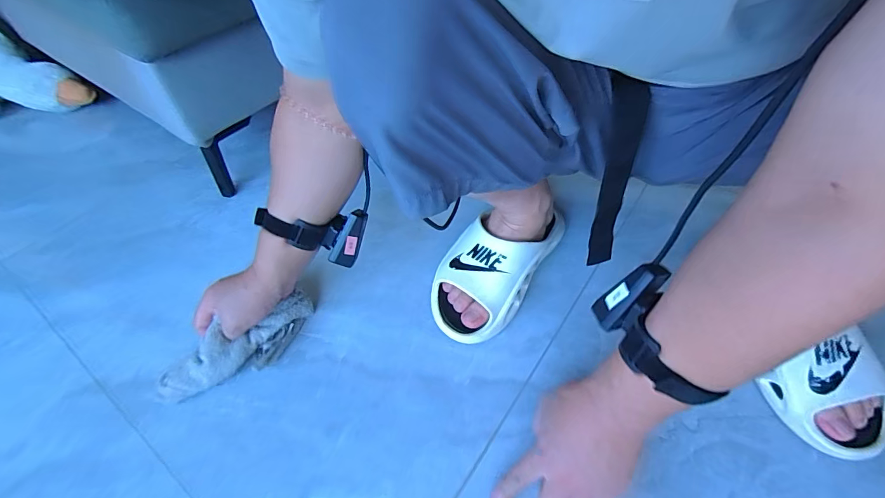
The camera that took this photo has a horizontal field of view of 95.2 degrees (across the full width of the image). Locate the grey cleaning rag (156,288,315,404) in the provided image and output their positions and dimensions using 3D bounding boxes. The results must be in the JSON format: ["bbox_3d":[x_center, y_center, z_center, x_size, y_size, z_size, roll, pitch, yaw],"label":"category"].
[{"bbox_3d":[-0.257,0.127,0.510,0.199,0.055,0.067,-31,54,-16],"label":"grey cleaning rag"}]

